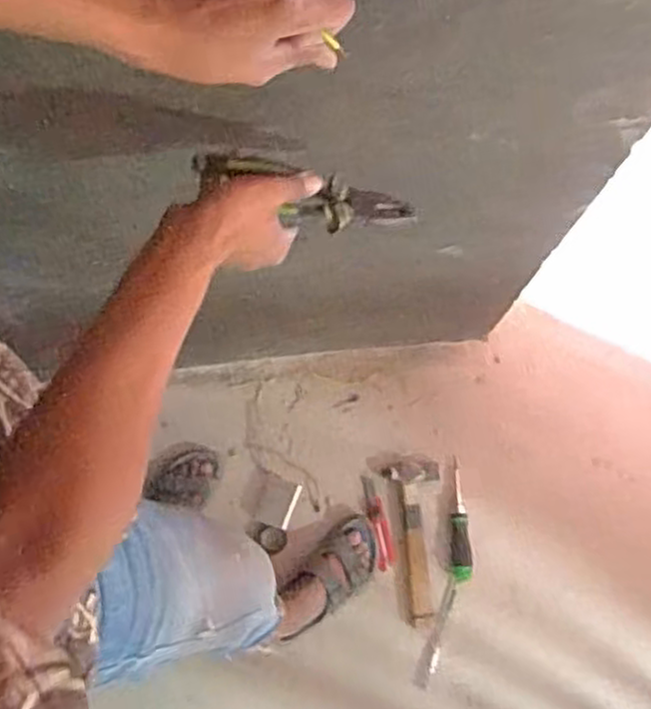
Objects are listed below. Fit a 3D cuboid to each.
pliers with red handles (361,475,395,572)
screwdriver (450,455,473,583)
[{"bbox_3d":[0.101,0.323,1.435,0.035,0.017,0.178,-11,75,-4],"label":"pliers with red handles"},{"bbox_3d":[0.262,0.315,1.433,0.041,0.031,0.228,3,75,0],"label":"screwdriver"}]

